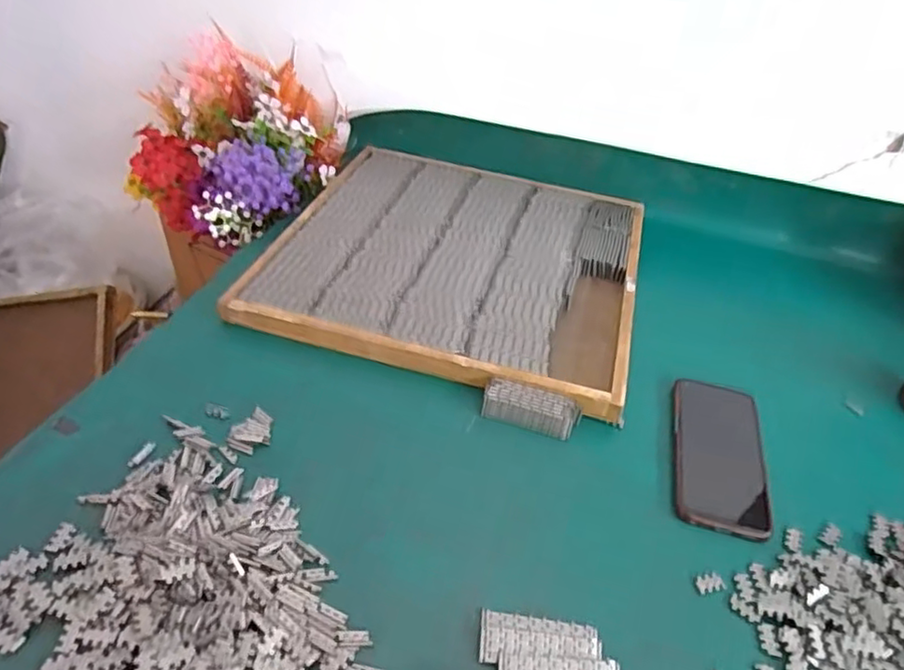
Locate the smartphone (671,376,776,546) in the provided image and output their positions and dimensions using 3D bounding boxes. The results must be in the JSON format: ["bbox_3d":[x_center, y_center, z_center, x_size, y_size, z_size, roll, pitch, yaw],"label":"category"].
[{"bbox_3d":[0.239,0.100,0.562,0.079,0.009,0.157,13,42,6],"label":"smartphone"}]

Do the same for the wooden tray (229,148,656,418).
[{"bbox_3d":[0.013,-0.095,0.746,0.396,0.020,0.399,15,42,8],"label":"wooden tray"}]

